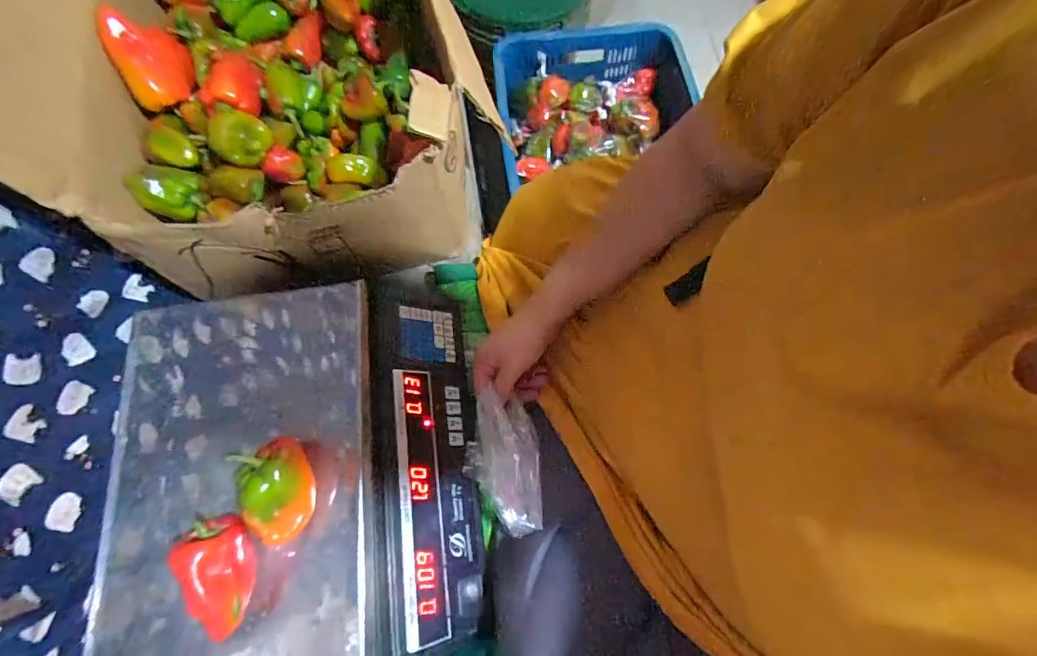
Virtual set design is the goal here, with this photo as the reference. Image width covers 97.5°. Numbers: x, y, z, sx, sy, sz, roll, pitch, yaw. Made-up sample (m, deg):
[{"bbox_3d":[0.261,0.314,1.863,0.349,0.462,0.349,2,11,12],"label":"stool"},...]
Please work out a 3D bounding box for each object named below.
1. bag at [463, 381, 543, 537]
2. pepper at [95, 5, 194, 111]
[{"bbox_3d":[-0.015,0.127,0.439,0.071,0.027,0.140,-16,52,-4],"label":"bag"},{"bbox_3d":[-0.431,-0.311,0.521,0.056,0.086,0.073,-6,72,0],"label":"pepper"}]

